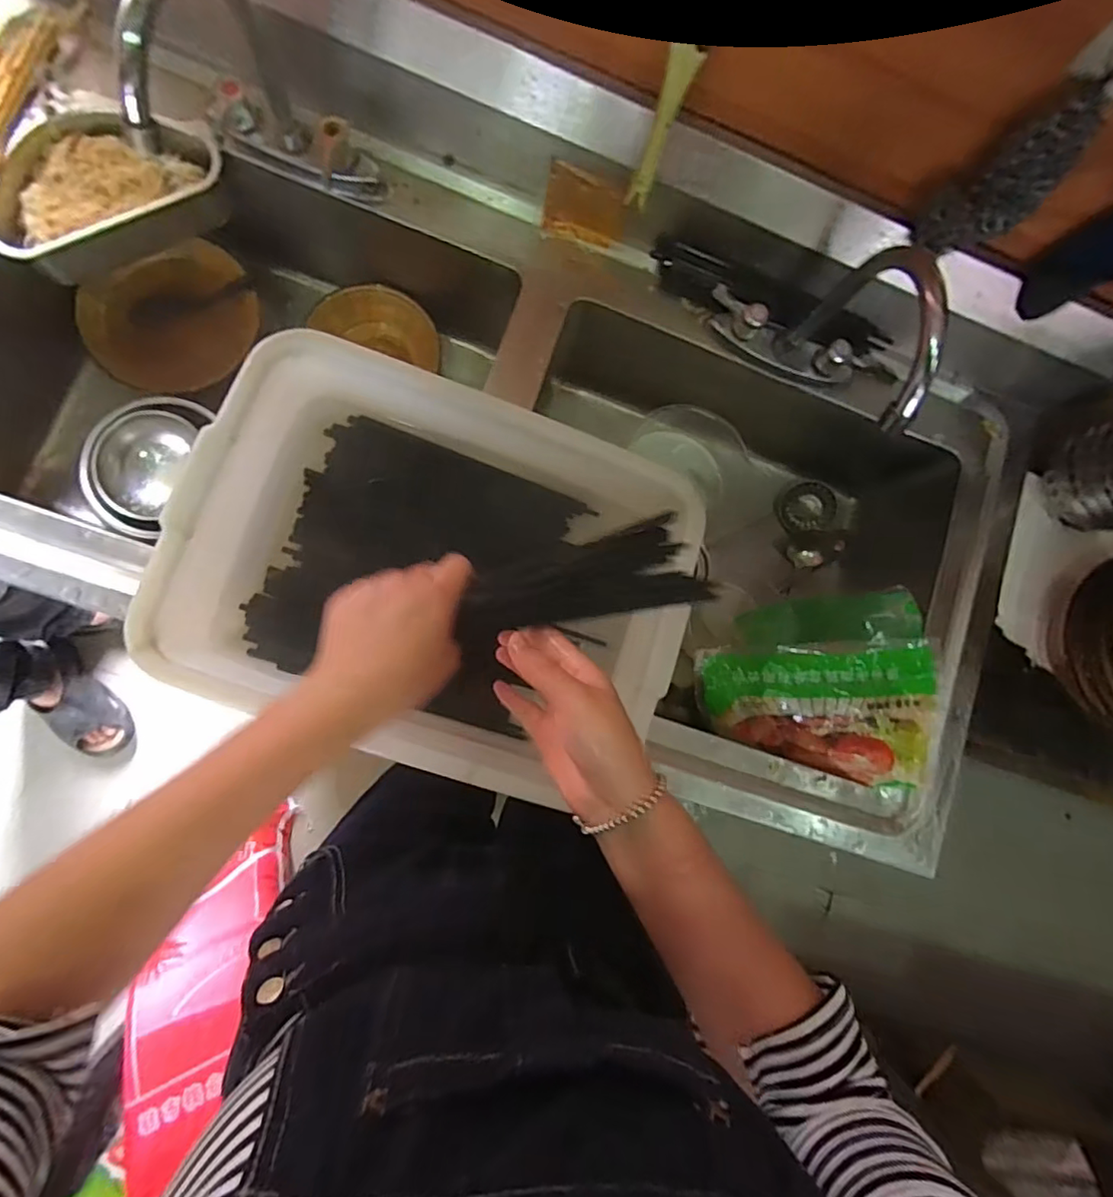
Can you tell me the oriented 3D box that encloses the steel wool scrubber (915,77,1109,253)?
[{"bbox_3d":[0.370,-0.338,0.474,0.056,0.131,0.063,-32,91,-10],"label":"steel wool scrubber"}]

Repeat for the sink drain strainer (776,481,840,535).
[{"bbox_3d":[0.358,-0.131,0.827,0.079,0.017,0.071,-7,100,26],"label":"sink drain strainer"}]

